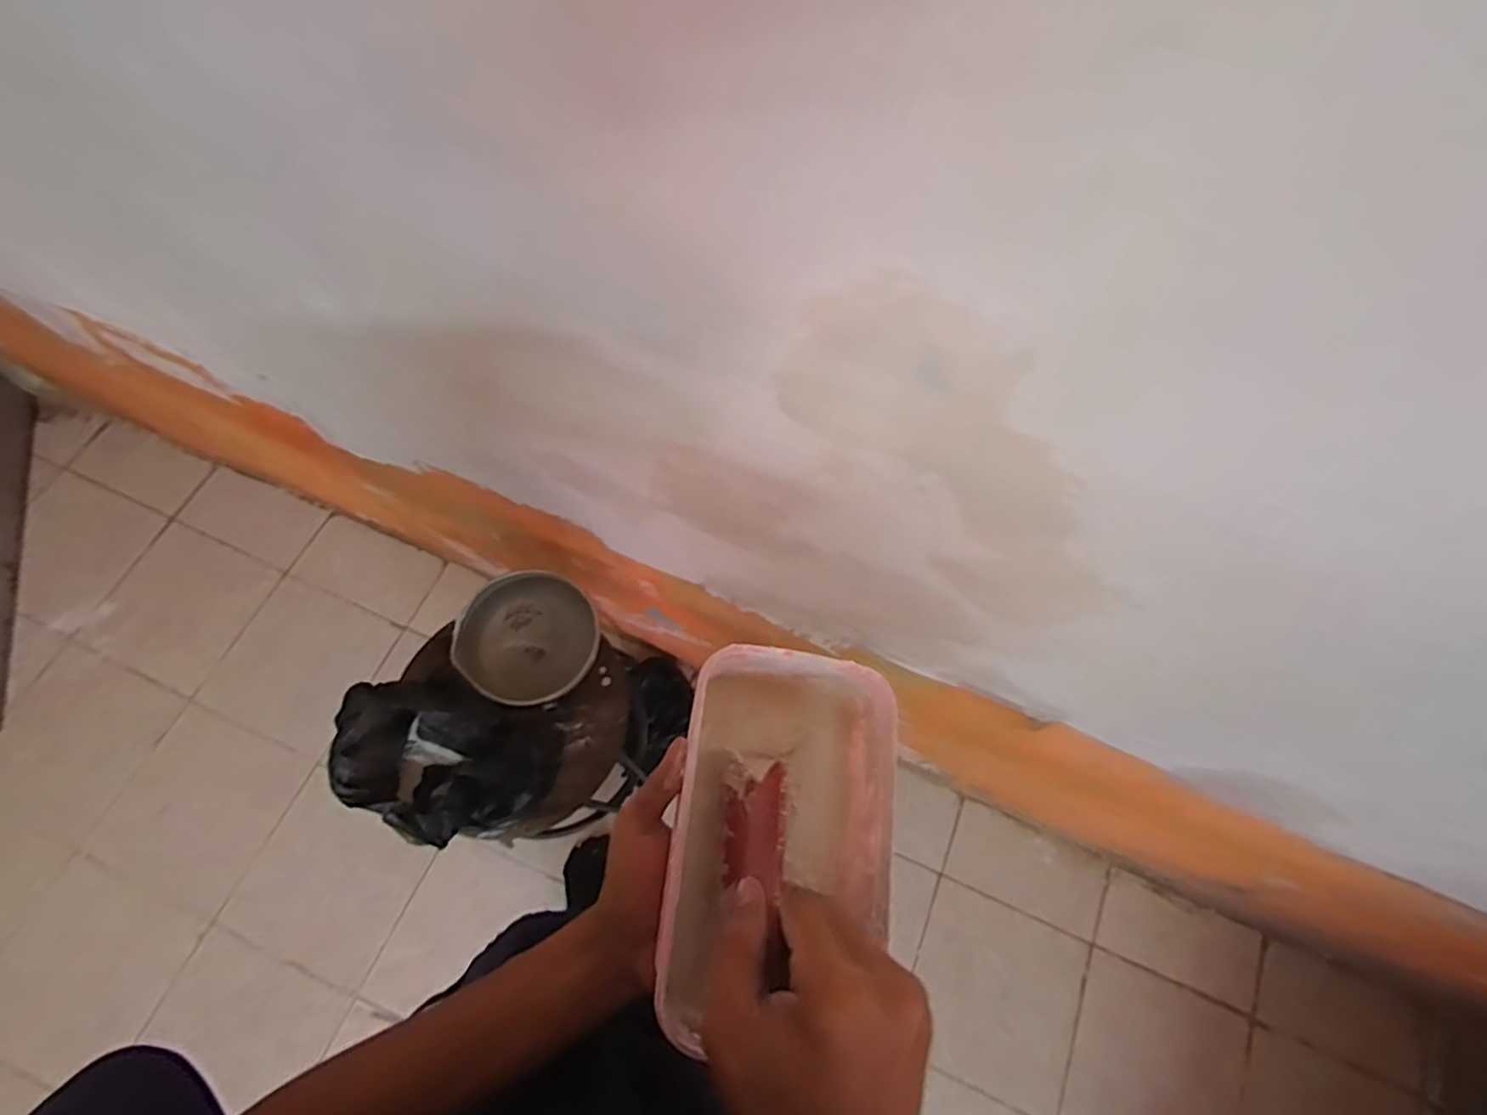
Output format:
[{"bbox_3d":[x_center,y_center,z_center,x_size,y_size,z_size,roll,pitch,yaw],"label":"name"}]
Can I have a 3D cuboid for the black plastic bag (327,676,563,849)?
[{"bbox_3d":[-0.372,0.256,0.850,0.232,0.136,0.180,21,68,5],"label":"black plastic bag"}]

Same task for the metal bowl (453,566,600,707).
[{"bbox_3d":[-0.299,0.108,0.929,0.188,0.070,0.182,1,68,-3],"label":"metal bowl"}]

